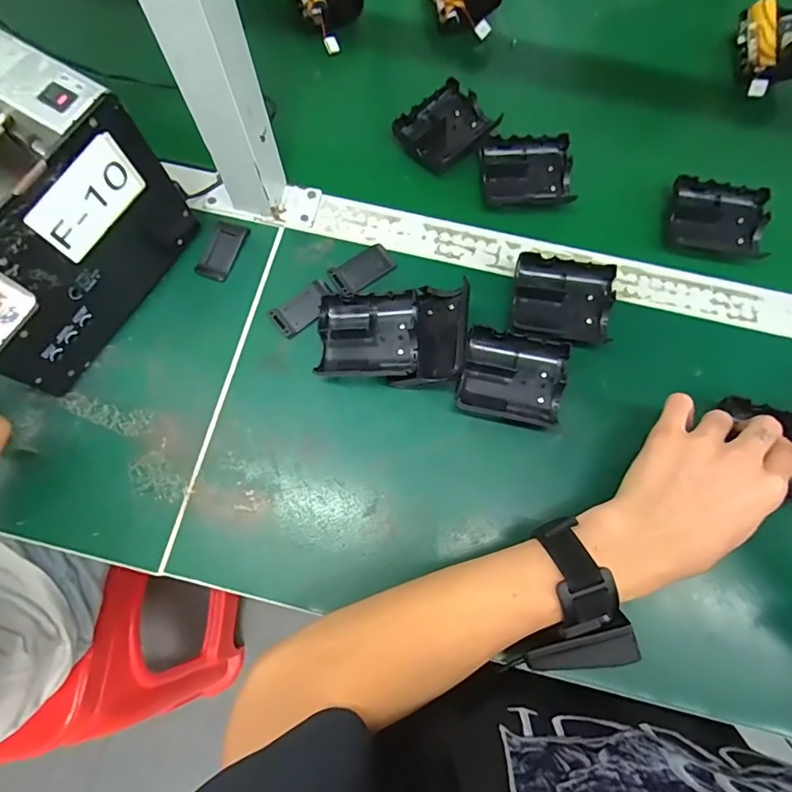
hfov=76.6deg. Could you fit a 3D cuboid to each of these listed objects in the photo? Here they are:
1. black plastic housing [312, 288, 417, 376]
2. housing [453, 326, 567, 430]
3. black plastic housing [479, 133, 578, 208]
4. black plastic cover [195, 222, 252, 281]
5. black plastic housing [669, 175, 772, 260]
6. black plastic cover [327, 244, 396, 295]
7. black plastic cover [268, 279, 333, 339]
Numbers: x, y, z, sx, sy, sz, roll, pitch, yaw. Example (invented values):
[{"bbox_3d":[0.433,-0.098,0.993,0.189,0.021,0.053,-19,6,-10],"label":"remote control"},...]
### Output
[{"bbox_3d":[-0.022,-0.046,0.396,0.077,0.032,0.066,1,77,0],"label":"black plastic housing"},{"bbox_3d":[0.089,-0.013,0.390,0.077,0.027,0.069,10,77,2],"label":"housing"},{"bbox_3d":[0.117,-0.201,0.451,0.077,0.017,0.064,-4,77,-2],"label":"black plastic housing"},{"bbox_3d":[-0.151,-0.127,0.434,0.028,0.004,0.056,21,78,4],"label":"black plastic cover"},{"bbox_3d":[0.281,-0.154,0.438,0.079,0.018,0.066,14,77,2],"label":"black plastic housing"},{"bbox_3d":[-0.029,-0.109,0.428,0.056,0.004,0.032,-34,80,-8],"label":"black plastic cover"},{"bbox_3d":[-0.076,-0.073,0.419,0.055,0.004,0.031,-37,80,-8],"label":"black plastic cover"}]

